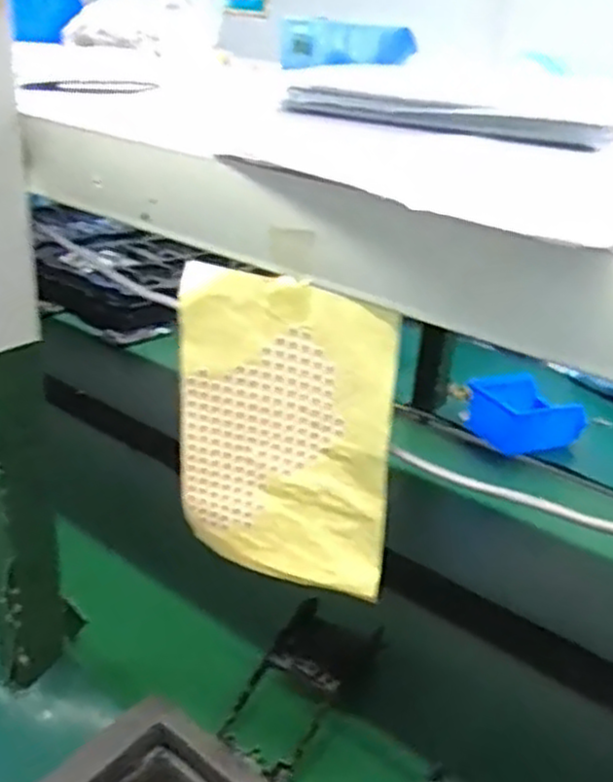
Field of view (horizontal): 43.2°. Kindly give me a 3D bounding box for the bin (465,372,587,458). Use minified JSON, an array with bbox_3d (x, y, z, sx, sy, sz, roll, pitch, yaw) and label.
[{"bbox_3d":[0.302,0.040,1.080,0.129,0.088,0.107,-7,29,-21],"label":"bin"}]

